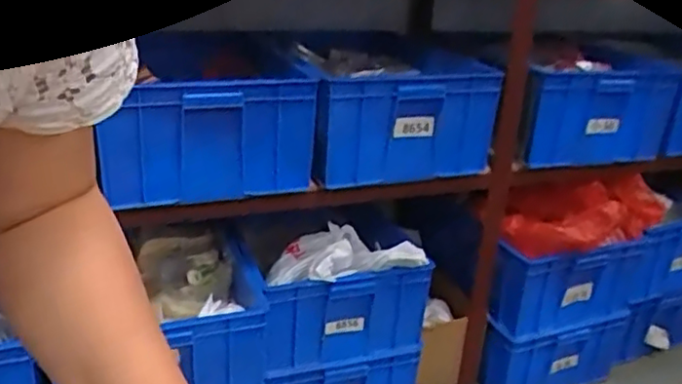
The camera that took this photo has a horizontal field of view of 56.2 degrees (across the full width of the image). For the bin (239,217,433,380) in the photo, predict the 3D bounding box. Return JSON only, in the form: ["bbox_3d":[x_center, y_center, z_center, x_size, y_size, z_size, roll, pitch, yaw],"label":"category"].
[{"bbox_3d":[-0.034,0.228,1.550,0.403,0.276,0.307,-7,25,-23],"label":"bin"}]

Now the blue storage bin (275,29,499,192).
[{"bbox_3d":[0.099,-0.213,1.521,0.427,0.226,0.525,-2,24,-13],"label":"blue storage bin"}]

